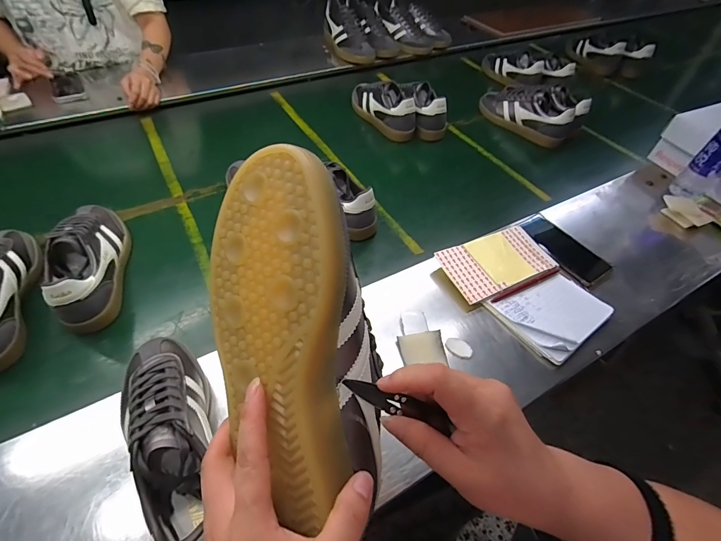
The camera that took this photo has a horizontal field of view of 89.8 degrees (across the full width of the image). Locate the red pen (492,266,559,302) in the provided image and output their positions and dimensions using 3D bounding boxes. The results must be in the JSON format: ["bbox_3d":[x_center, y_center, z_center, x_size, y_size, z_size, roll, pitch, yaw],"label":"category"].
[{"bbox_3d":[0.273,0.023,0.590,0.150,0.007,0.009,-19,55,-22],"label":"red pen"}]

